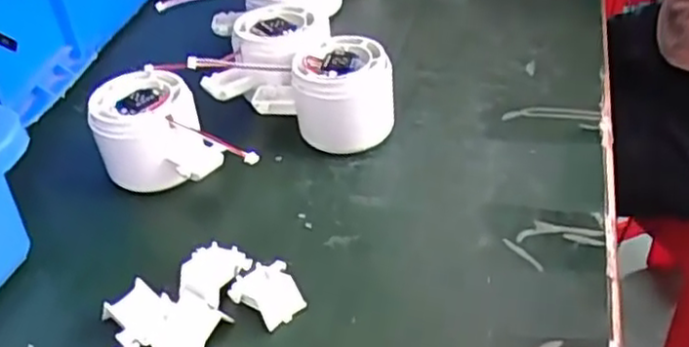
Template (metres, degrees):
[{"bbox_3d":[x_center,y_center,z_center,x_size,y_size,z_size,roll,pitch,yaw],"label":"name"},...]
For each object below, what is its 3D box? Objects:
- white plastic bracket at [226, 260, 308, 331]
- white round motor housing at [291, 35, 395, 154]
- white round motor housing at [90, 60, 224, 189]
[{"bbox_3d":[-0.036,0.057,0.338,0.028,0.010,0.033,-31,45,-28],"label":"white plastic bracket"},{"bbox_3d":[0.000,-0.047,0.427,0.057,0.053,0.053,-4,39,3],"label":"white round motor housing"},{"bbox_3d":[-0.109,-0.017,0.408,0.057,0.055,0.072,-23,42,-20],"label":"white round motor housing"}]

